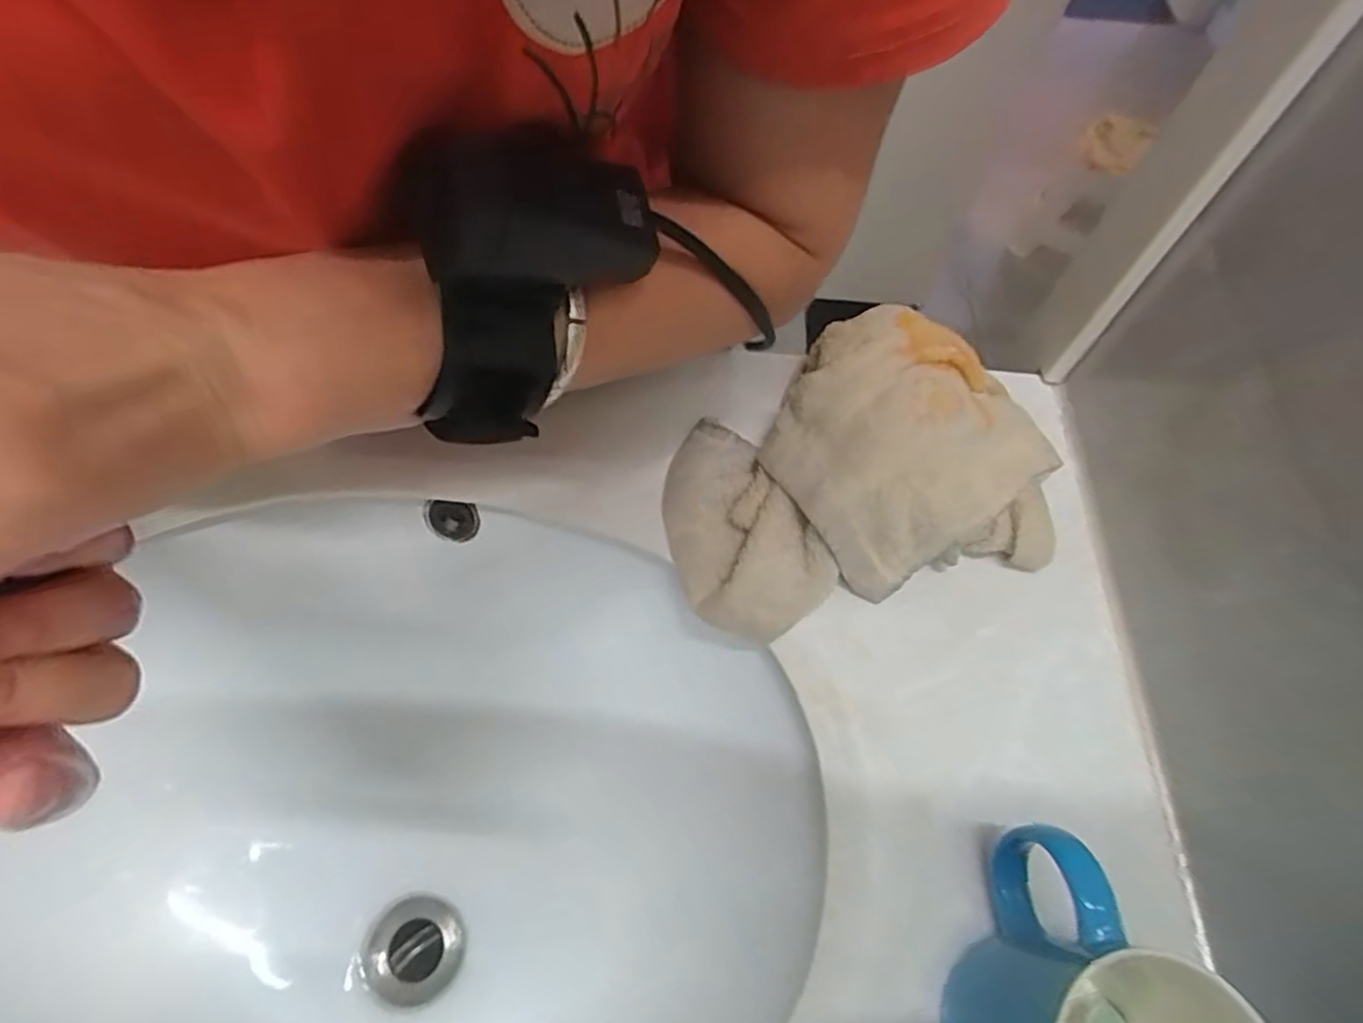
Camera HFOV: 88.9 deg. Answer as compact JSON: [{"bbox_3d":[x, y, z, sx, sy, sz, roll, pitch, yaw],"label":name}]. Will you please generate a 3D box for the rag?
[{"bbox_3d":[0.095,-0.034,0.392,0.211,0.086,0.162,-14,62,-9],"label":"rag"}]

